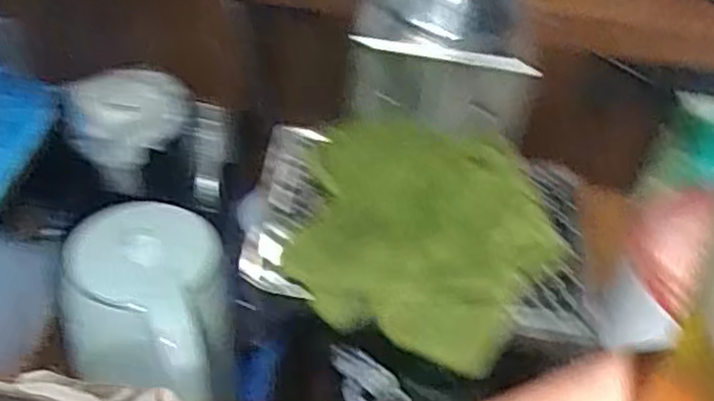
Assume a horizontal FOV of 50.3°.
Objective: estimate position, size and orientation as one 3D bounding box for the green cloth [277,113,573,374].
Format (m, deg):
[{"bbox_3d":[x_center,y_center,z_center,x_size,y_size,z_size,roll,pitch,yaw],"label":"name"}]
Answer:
[{"bbox_3d":[0.042,0.020,0.526,0.175,0.079,0.144,16,42,10],"label":"green cloth"}]

